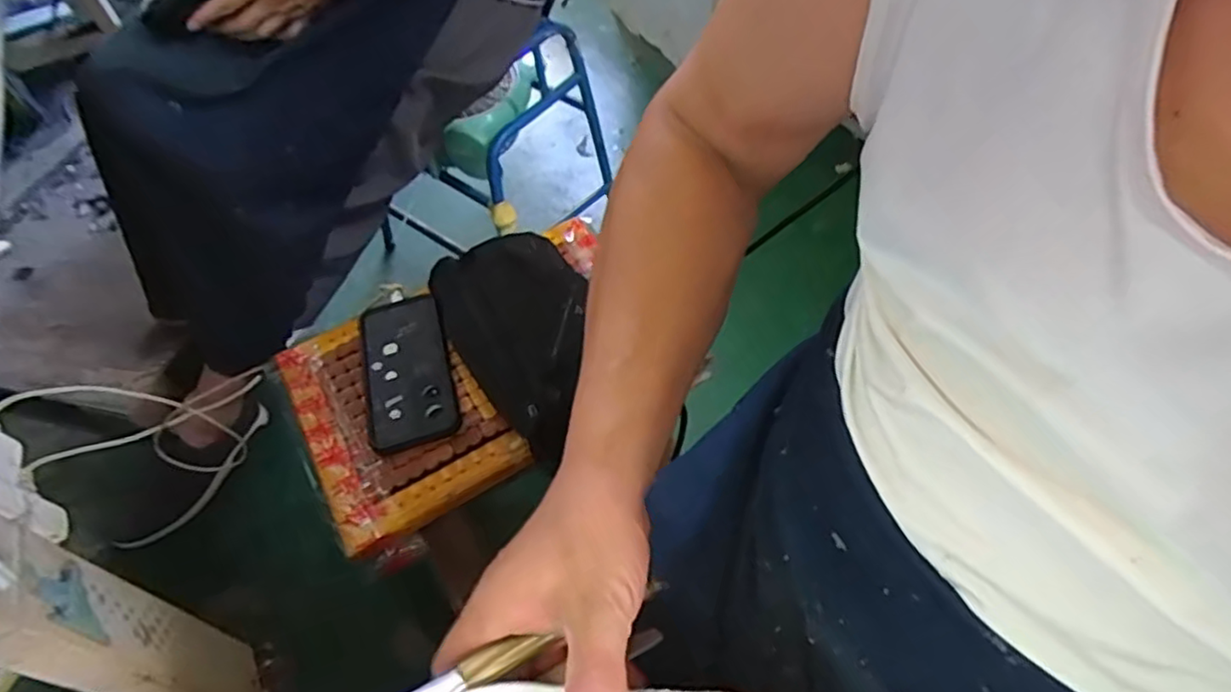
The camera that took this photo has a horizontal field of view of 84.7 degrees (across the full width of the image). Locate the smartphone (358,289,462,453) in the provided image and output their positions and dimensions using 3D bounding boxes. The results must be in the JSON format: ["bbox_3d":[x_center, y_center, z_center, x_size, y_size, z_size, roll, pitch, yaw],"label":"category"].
[{"bbox_3d":[-0.199,0.023,0.639,0.081,0.017,0.171,-17,53,-8],"label":"smartphone"}]

